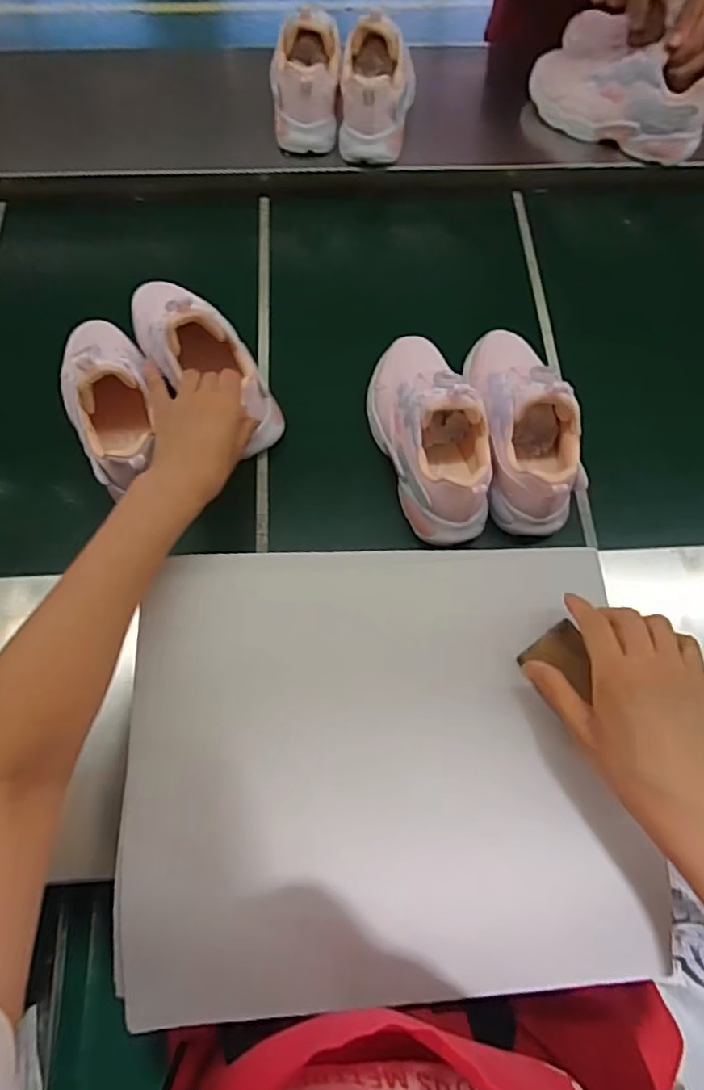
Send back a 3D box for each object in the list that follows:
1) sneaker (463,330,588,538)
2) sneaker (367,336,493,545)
[{"bbox_3d":[0.157,-0.122,0.538,0.091,0.097,0.208,-6,69,-3],"label":"sneaker"},{"bbox_3d":[0.070,-0.115,0.535,0.079,0.100,0.212,-16,70,-7],"label":"sneaker"}]

